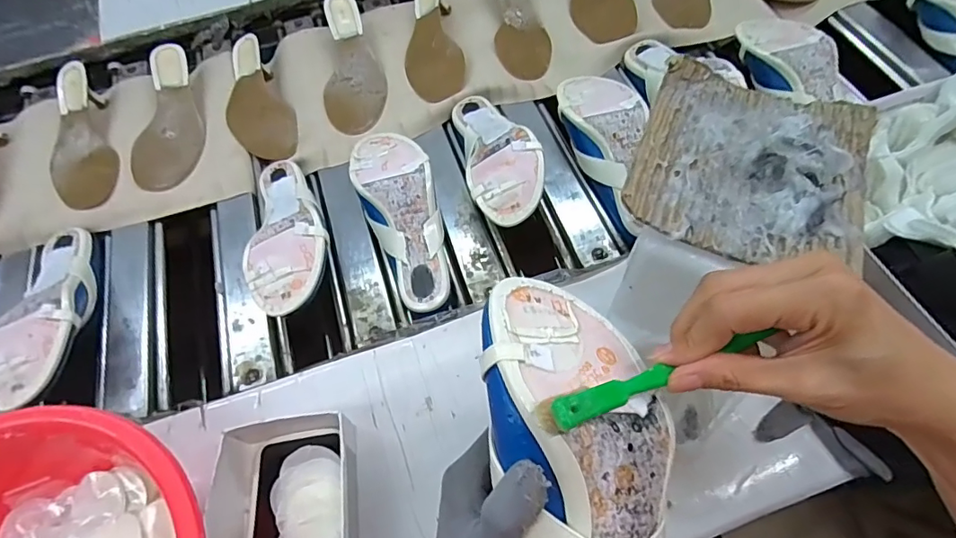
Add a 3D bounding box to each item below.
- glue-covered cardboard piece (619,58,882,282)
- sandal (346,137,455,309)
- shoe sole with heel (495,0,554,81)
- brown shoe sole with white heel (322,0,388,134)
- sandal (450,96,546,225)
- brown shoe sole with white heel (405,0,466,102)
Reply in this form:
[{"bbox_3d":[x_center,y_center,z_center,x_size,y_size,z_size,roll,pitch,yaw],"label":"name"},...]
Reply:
[{"bbox_3d":[0.197,-0.083,0.361,0.152,0.028,0.161,19,64,15],"label":"glue-covered cardboard piece"},{"bbox_3d":[-0.084,-0.062,0.575,0.084,0.051,0.224,-18,76,-8],"label":"sandal"},{"bbox_3d":[0.058,-0.395,0.777,0.080,0.012,0.238,-10,75,-4],"label":"shoe sole with heel"},{"bbox_3d":[-0.184,-0.302,0.734,0.085,0.018,0.237,-10,74,-4],"label":"brown shoe sole with white heel"},{"bbox_3d":[0.023,-0.141,0.609,0.082,0.074,0.222,-9,61,-3],"label":"sandal"},{"bbox_3d":[-0.070,-0.344,0.736,0.089,0.044,0.235,-13,61,-5],"label":"brown shoe sole with white heel"}]

